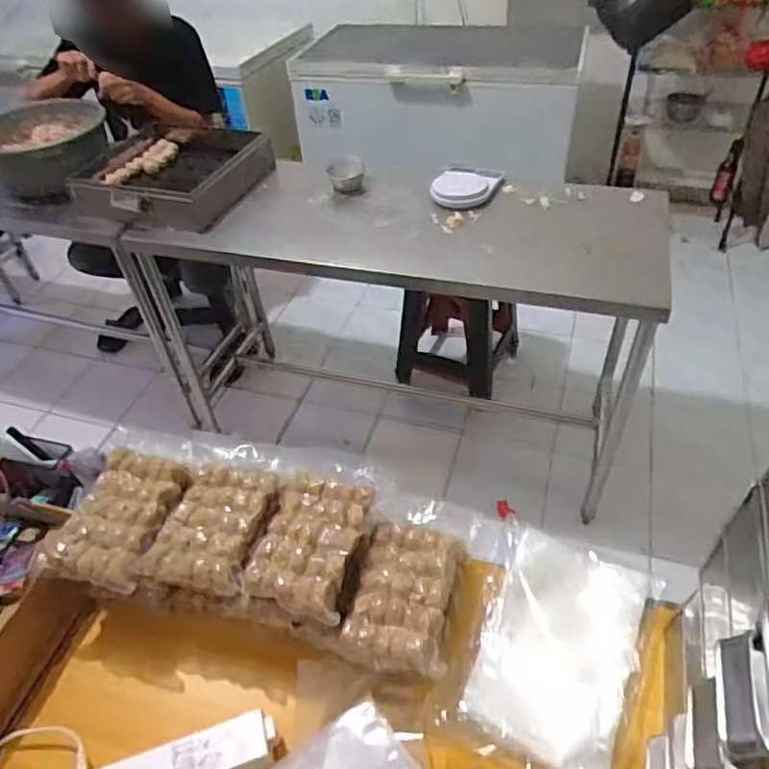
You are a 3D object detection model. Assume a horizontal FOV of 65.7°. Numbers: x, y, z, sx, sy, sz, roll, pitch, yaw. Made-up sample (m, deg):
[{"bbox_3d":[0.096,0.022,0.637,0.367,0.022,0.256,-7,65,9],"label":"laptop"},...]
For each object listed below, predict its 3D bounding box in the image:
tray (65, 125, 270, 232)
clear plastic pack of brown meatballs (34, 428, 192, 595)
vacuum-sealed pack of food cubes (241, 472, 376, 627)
[{"bbox_3d":[-0.587,-0.573,1.647,0.456,0.101,0.440,14,48,18],"label":"tray"},{"bbox_3d":[-0.365,0.165,0.851,0.144,0.042,0.252,5,46,10],"label":"clear plastic pack of brown meatballs"},{"bbox_3d":[-0.099,0.205,0.786,0.127,0.032,0.188,7,46,12],"label":"vacuum-sealed pack of food cubes"}]

